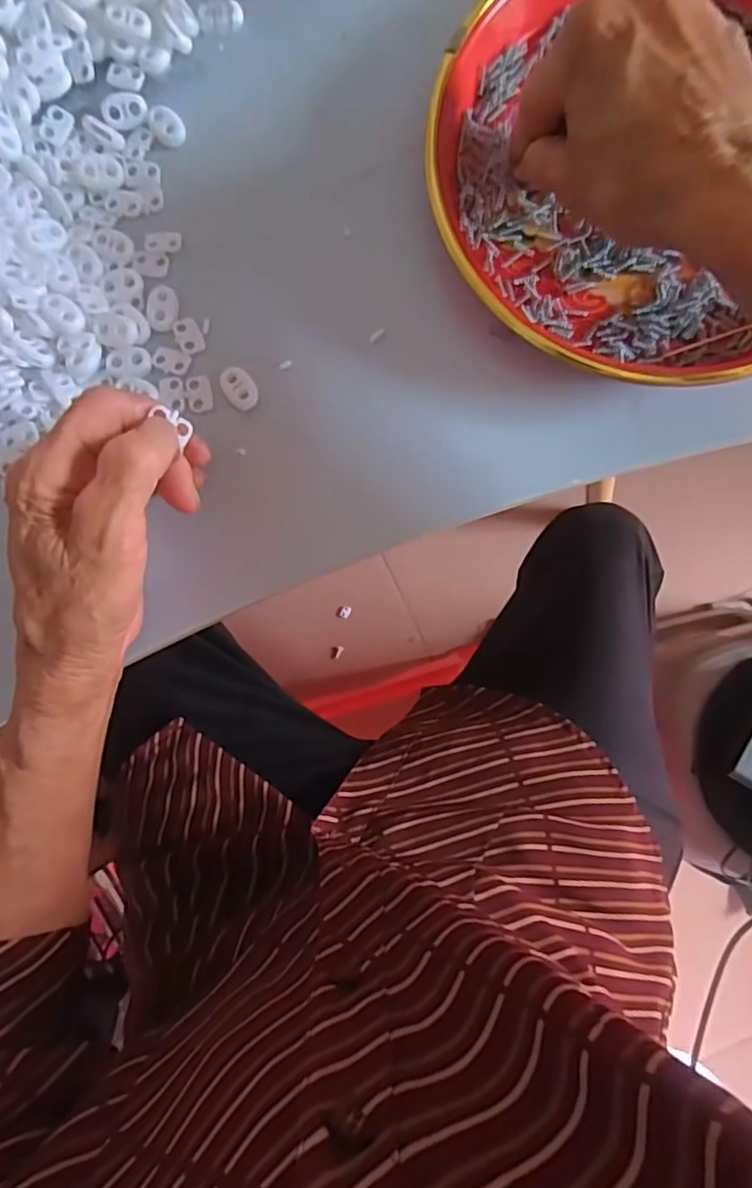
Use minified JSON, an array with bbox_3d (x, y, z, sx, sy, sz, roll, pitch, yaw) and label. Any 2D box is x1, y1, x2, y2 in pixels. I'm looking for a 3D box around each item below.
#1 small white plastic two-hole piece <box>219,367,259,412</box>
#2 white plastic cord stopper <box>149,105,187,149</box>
[{"bbox_3d":[-0.067,-0.101,0.302,0.015,0.004,0.023,-38,86,-1],"label":"small white plastic two-hole piece"},{"bbox_3d":[-0.105,-0.237,0.312,0.016,0.004,0.021,-29,86,-1],"label":"white plastic cord stopper"}]

